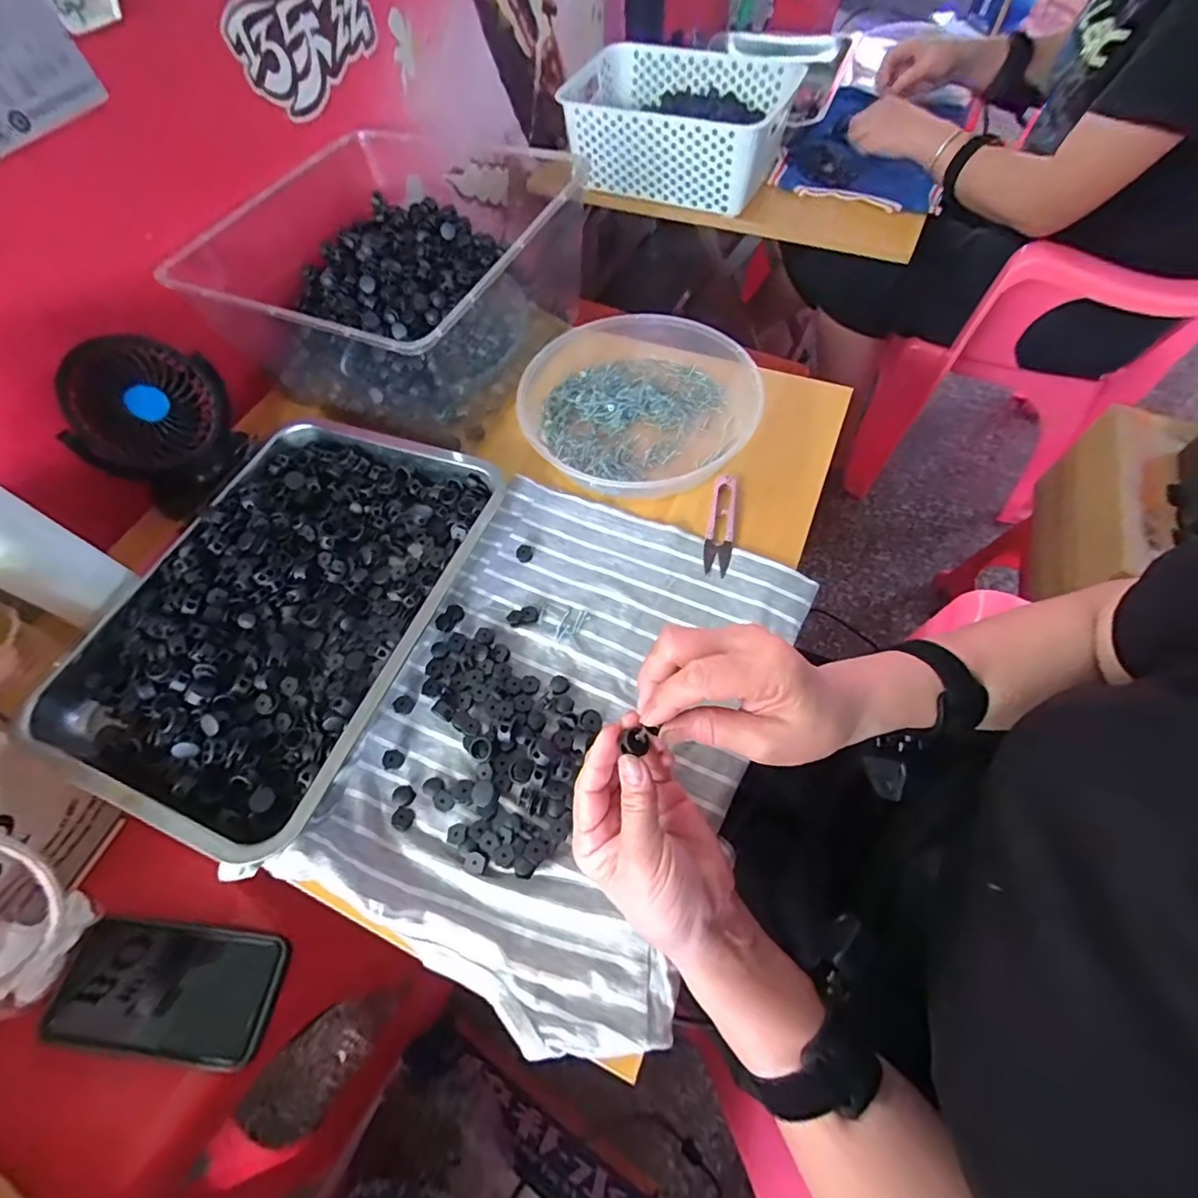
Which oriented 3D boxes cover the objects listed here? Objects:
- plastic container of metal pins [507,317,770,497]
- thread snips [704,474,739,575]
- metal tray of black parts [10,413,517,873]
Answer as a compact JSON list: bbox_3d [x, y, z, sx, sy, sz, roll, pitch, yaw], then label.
[{"bbox_3d":[0.037,-0.201,0.525,0.221,0.038,0.209,0,64,0],"label":"plastic container of metal pins"},{"bbox_3d":[0.108,-0.066,0.470,0.022,0.010,0.099,10,64,6],"label":"thread snips"},{"bbox_3d":[-0.255,-0.007,0.429,0.244,0.031,0.335,20,65,10],"label":"metal tray of black parts"}]

